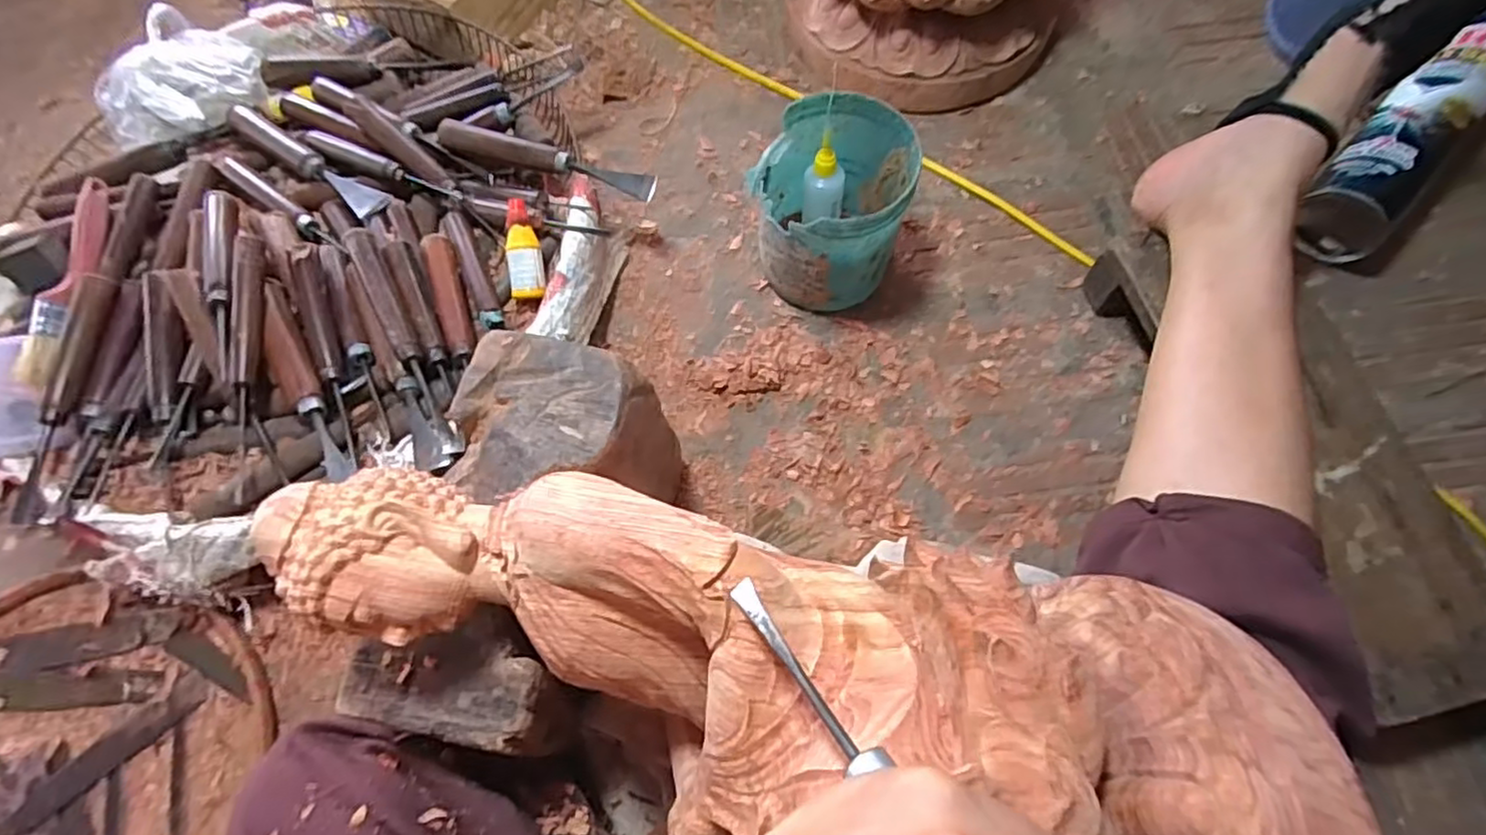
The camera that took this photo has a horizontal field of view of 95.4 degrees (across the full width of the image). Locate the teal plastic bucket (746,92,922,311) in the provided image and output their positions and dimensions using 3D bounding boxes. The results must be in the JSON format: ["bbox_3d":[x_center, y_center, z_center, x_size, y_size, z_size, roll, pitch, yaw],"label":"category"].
[{"bbox_3d":[0.066,-0.157,0.512,0.108,0.122,0.111,-1,69,3],"label":"teal plastic bucket"}]

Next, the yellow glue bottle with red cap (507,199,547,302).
[{"bbox_3d":[-0.166,-0.127,0.509,0.025,0.014,0.073,-7,92,-2],"label":"yellow glue bottle with red cap"}]

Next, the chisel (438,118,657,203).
[{"bbox_3d":[-0.156,-0.205,0.536,0.188,0.027,0.023,18,71,9],"label":"chisel"}]

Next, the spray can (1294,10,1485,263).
[{"bbox_3d":[0.534,-0.228,0.529,0.071,0.063,0.259,40,76,16],"label":"spray can"}]

